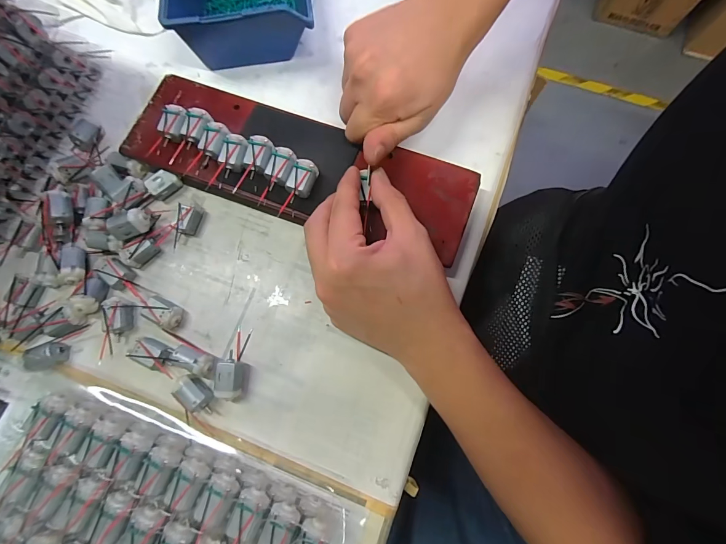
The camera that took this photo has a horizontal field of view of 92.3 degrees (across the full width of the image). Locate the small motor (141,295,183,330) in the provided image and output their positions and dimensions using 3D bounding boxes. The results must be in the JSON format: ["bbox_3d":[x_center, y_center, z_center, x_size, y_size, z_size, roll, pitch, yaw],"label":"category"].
[{"bbox_3d":[-0.158,0.032,0.277,0.027,0.016,0.019,27,78,8],"label":"small motor"}]

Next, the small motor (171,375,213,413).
[{"bbox_3d":[-0.124,0.090,0.259,0.030,0.017,0.018,35,80,10],"label":"small motor"}]

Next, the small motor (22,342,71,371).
[{"bbox_3d":[-0.244,0.065,0.270,0.024,0.018,0.017,-19,76,-3],"label":"small motor"}]

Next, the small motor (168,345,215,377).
[{"bbox_3d":[-0.129,0.066,0.265,0.030,0.021,0.016,28,78,8],"label":"small motor"}]

